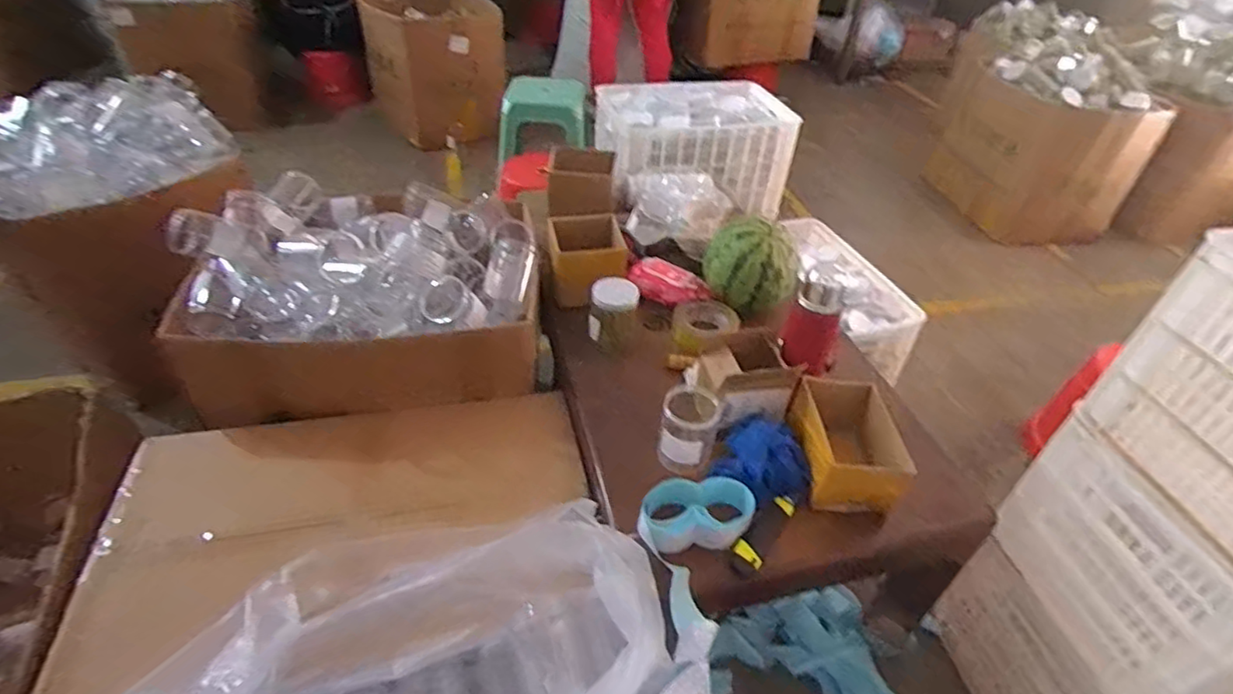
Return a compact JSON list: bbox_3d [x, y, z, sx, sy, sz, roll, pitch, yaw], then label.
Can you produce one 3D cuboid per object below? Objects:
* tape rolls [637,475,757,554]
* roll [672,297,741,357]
[{"bbox_3d":[0.114,0.231,0.888,0.170,0.034,0.108,-5,42,-11],"label":"tape rolls"},{"bbox_3d":[0.170,-0.036,1.230,0.101,0.075,0.120,-30,51,-34],"label":"roll"}]

